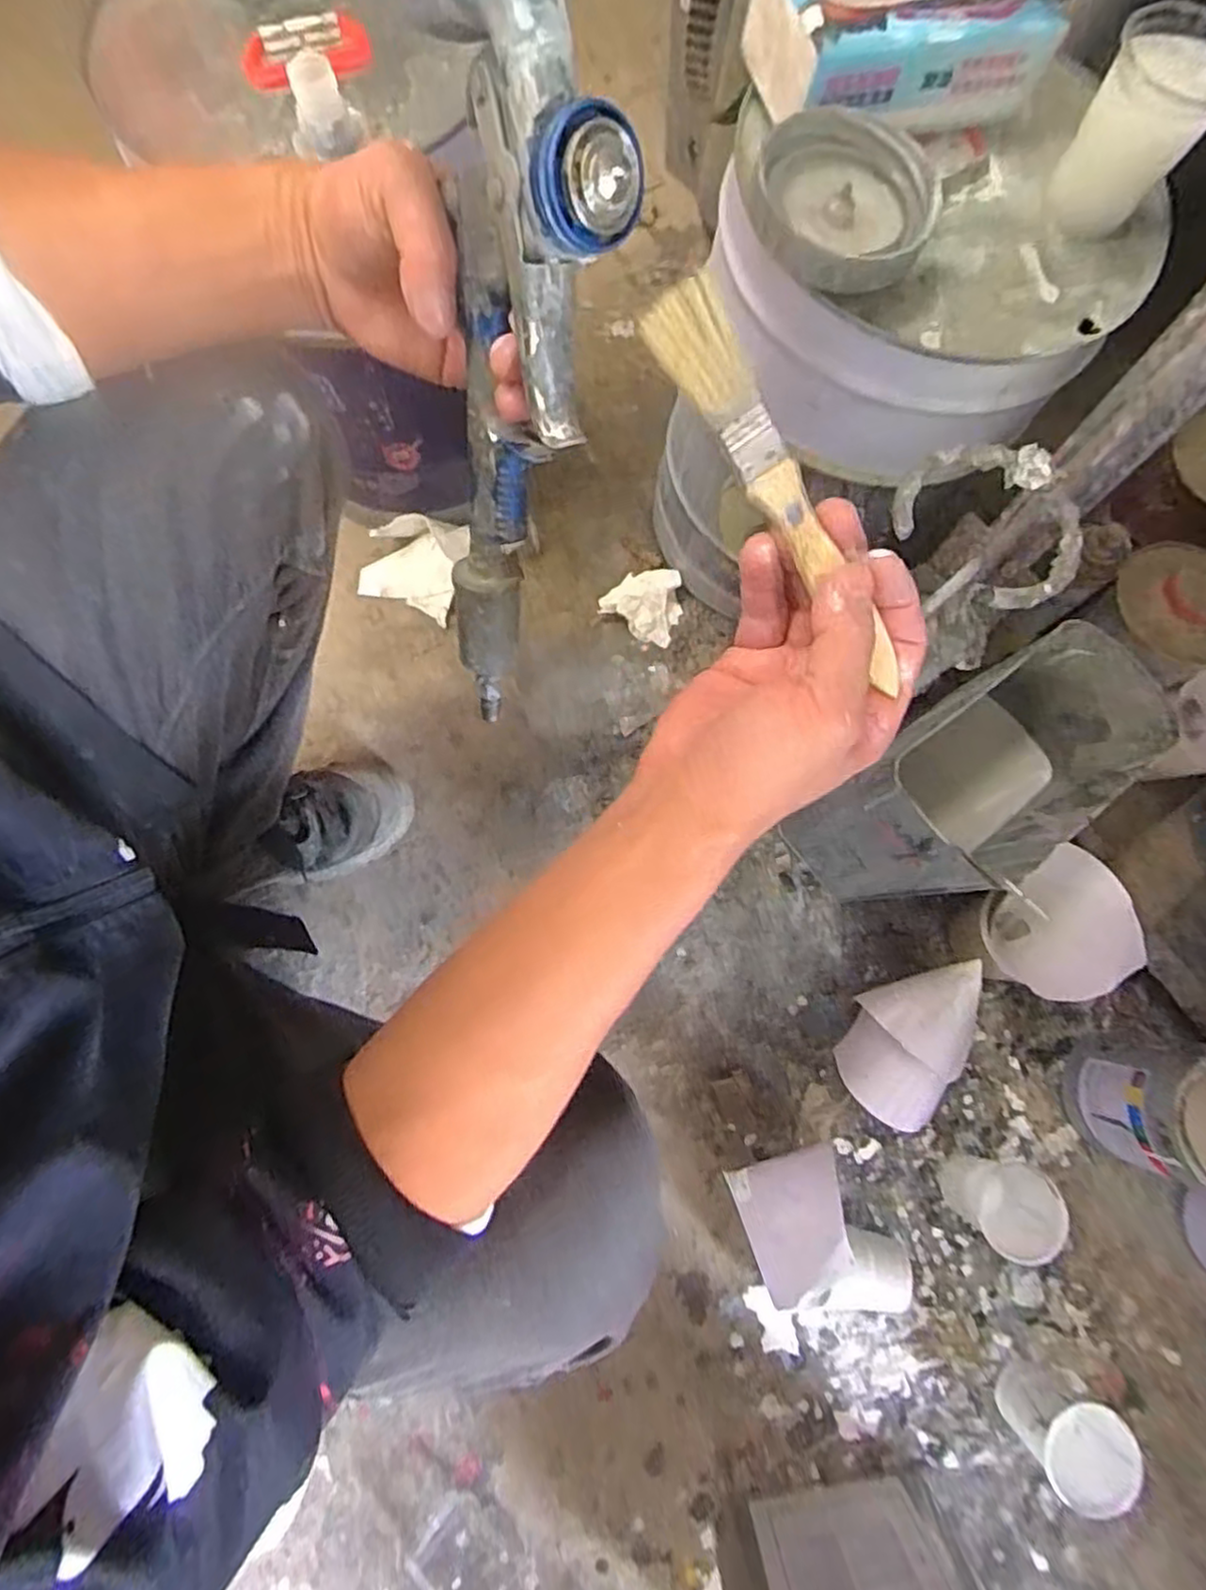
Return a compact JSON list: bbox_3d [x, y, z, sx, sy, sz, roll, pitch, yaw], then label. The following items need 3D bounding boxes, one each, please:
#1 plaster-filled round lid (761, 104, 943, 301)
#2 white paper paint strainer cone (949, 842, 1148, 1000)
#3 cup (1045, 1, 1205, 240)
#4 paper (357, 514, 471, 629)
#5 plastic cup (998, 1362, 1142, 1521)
[{"bbox_3d":[0.133,-0.323,0.394,0.095,0.026,0.104,0,77,-1],"label":"plaster-filled round lid"},{"bbox_3d":[0.361,0.113,0.602,0.102,0.121,0.104,0,77,-1],"label":"white paper paint strainer cone"},{"bbox_3d":[0.297,-0.366,0.399,0.064,0.074,0.069,0,77,-1],"label":"cup"},{"bbox_3d":[-0.192,-0.236,0.726,0.116,0.039,0.113,19,77,3],"label":"paper"},{"bbox_3d":[0.360,0.495,0.556,0.070,0.095,0.068,0,77,-1],"label":"plastic cup"}]

